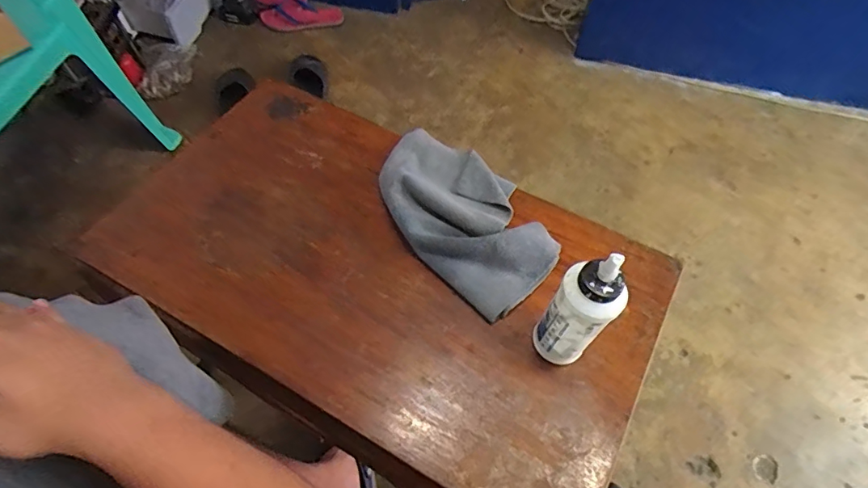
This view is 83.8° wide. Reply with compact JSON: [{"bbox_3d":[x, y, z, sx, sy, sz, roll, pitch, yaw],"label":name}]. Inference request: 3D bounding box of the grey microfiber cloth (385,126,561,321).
[{"bbox_3d":[0.036,-0.053,0.667,0.178,0.042,0.312,-28,65,-19],"label":"grey microfiber cloth"}]

